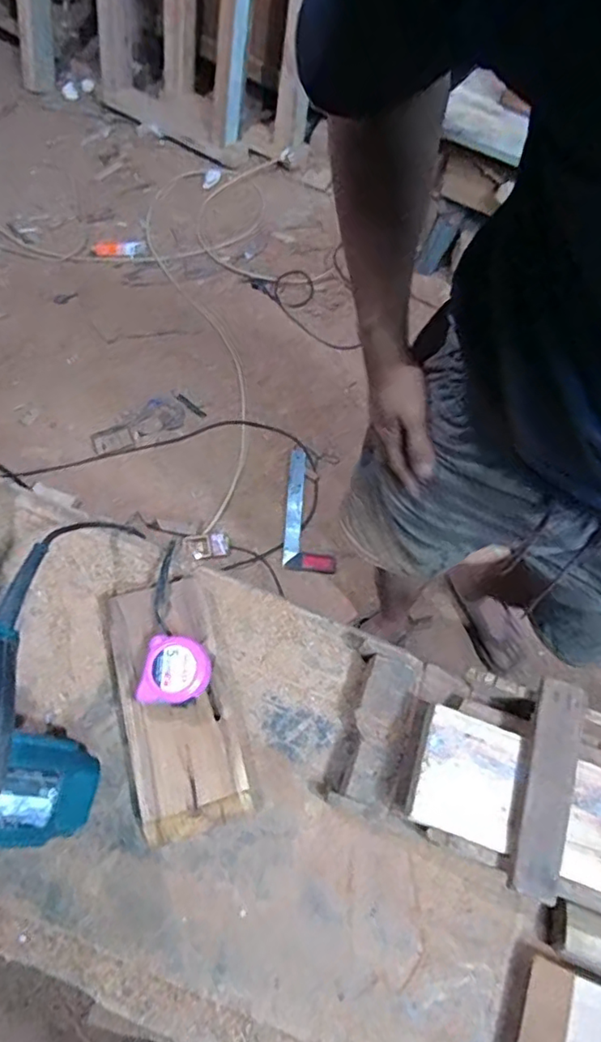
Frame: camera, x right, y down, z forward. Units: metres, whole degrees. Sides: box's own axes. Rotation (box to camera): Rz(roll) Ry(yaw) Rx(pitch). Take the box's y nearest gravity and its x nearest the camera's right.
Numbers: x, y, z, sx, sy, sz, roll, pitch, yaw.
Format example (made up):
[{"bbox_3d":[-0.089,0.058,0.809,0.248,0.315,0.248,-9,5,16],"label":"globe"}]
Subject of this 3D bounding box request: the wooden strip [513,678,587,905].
[{"bbox_3d":[0.231,0.240,0.536,0.048,0.012,0.187,25,62,-4],"label":"wooden strip"}]

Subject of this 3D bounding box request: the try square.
[{"bbox_3d":[0.022,-0.032,1.394,0.118,0.011,0.312,3,67,-3],"label":"try square"}]

